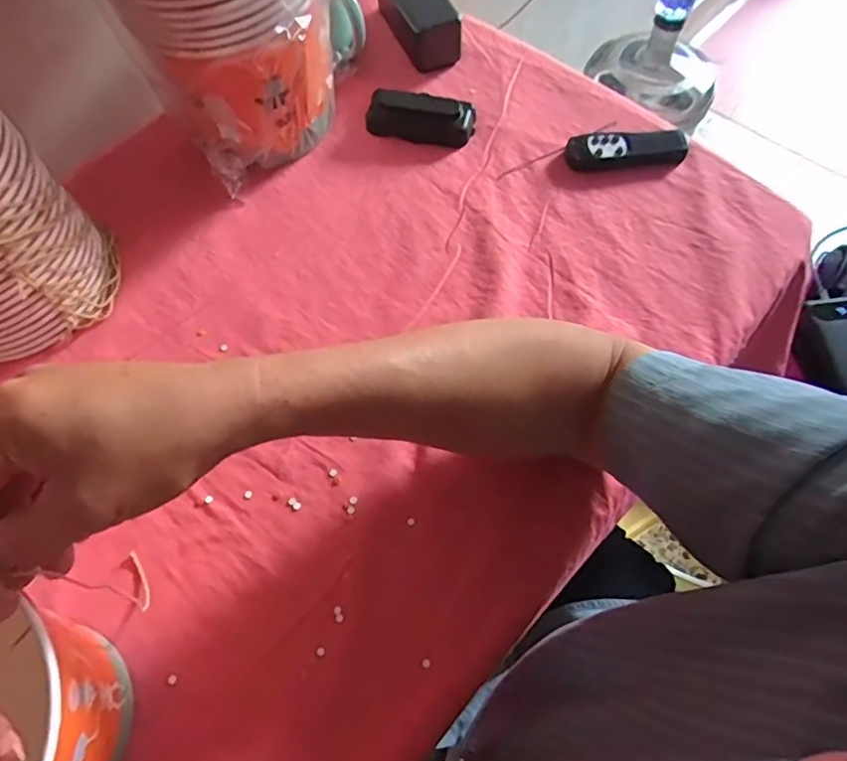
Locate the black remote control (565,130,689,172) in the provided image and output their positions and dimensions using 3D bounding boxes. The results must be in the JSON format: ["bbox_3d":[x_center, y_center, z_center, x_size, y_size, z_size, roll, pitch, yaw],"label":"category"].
[{"bbox_3d":[0.199,-0.225,0.569,0.115,0.018,0.036,-3,64,0],"label":"black remote control"}]

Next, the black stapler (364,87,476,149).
[{"bbox_3d":[-0.003,-0.268,0.588,0.105,0.029,0.042,16,66,9],"label":"black stapler"}]

